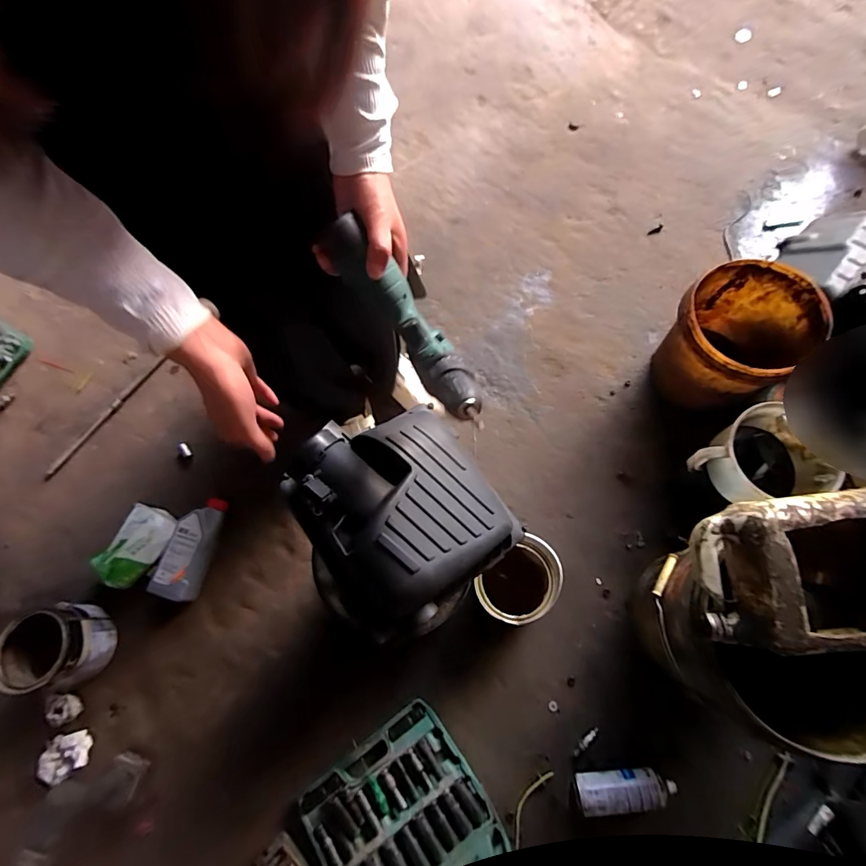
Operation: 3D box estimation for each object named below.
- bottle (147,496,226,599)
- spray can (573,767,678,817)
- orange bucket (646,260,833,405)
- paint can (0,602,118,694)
[{"bbox_3d":[-0.569,0.268,1.049,0.109,0.077,0.233,11,74,8],"label":"bottle"},{"bbox_3d":[0.364,0.667,0.839,0.186,0.061,0.055,-9,73,2],"label":"spray can"},{"bbox_3d":[0.662,-0.201,1.033,0.268,0.284,0.253,-1,73,4],"label":"orange bucket"},{"bbox_3d":[-0.808,0.456,0.948,0.164,0.149,0.160,-1,73,4],"label":"paint can"}]

